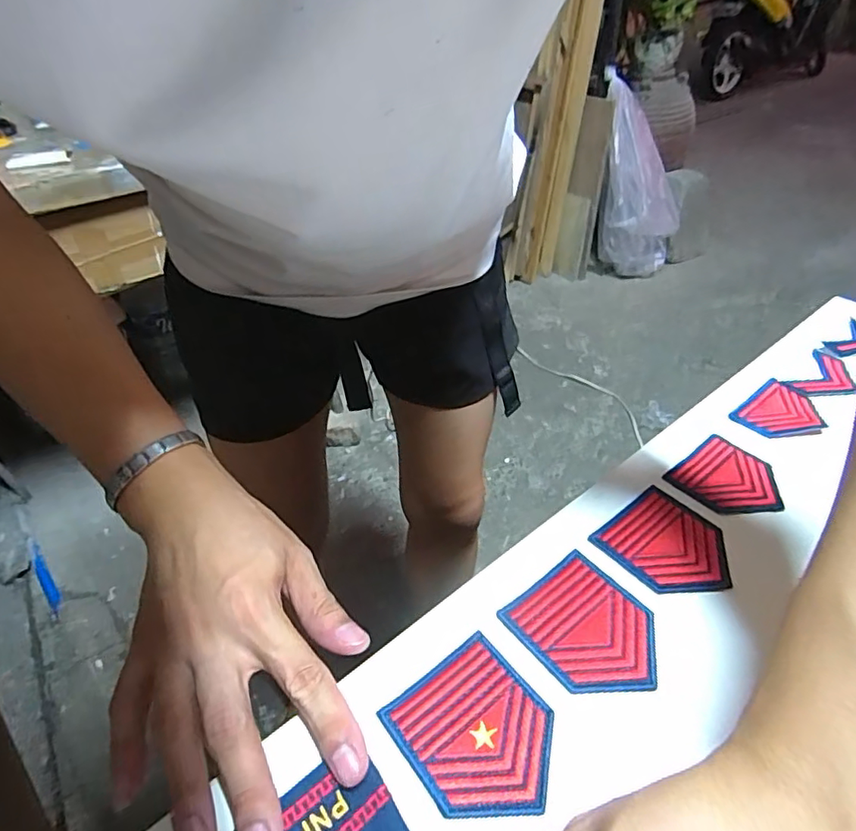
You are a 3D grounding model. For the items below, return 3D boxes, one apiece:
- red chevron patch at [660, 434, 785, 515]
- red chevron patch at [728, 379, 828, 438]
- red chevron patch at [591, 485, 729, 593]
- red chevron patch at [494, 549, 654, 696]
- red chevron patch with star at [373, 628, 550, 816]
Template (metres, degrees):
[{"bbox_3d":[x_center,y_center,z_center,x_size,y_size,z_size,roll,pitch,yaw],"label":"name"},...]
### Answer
[{"bbox_3d":[0.195,0.042,0.348,0.062,0.005,0.059,-27,46,-25],"label":"red chevron patch"},{"bbox_3d":[0.259,-0.002,0.392,0.063,0.006,0.049,-31,48,-28],"label":"red chevron patch"},{"bbox_3d":[0.140,0.075,0.312,0.063,0.005,0.066,-28,47,-26],"label":"red chevron patch"},{"bbox_3d":[0.082,0.110,0.278,0.062,0.004,0.071,-27,46,-25],"label":"red chevron patch"},{"bbox_3d":[0.022,0.144,0.243,0.062,0.004,0.070,-29,47,-26],"label":"red chevron patch with star"}]

